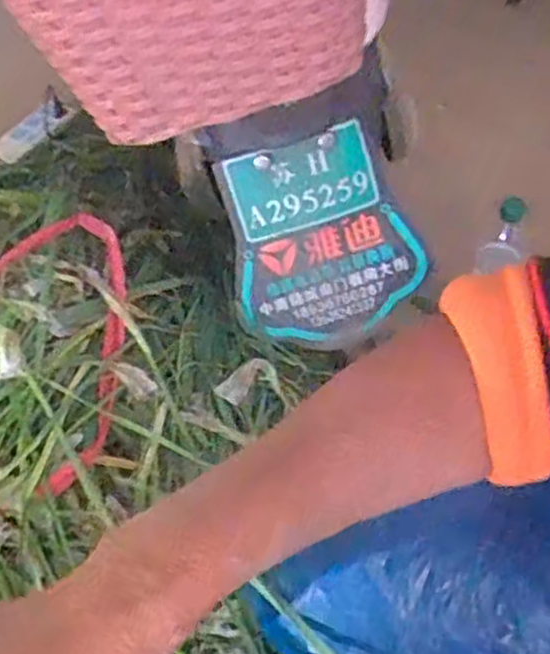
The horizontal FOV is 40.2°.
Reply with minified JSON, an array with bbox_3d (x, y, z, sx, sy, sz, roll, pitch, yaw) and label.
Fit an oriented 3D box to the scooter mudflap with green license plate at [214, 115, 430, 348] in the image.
[{"bbox_3d":[0.047,-0.094,0.841,0.208,0.238,0.035,-15,26,15],"label":"scooter mudflap with green license plate"}]

